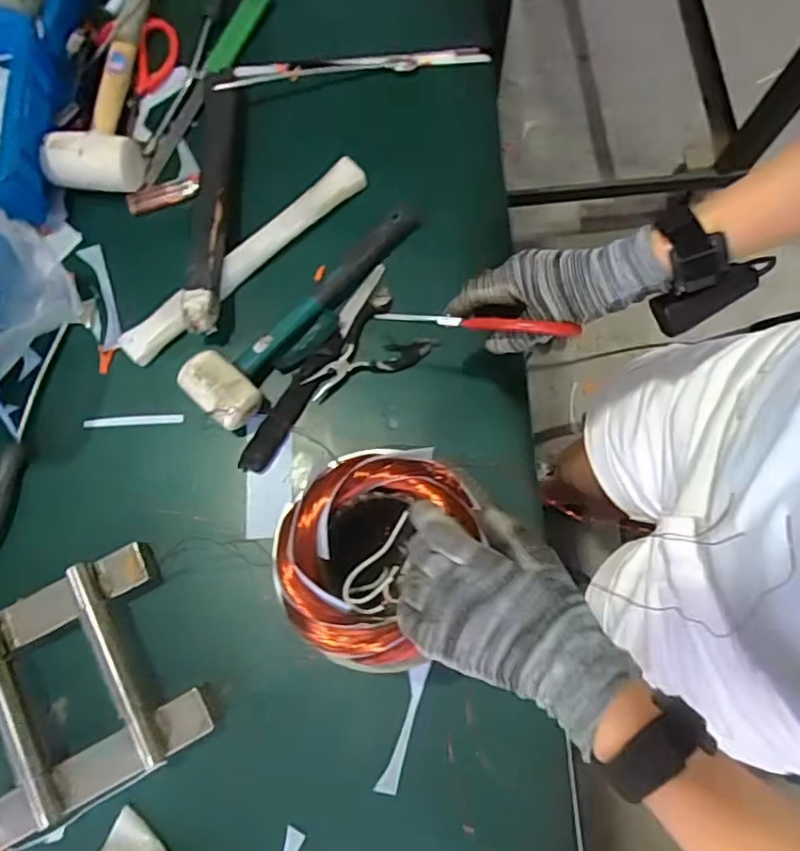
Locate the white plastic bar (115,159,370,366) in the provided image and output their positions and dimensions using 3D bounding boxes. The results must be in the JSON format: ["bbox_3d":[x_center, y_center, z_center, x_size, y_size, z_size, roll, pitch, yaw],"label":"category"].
[{"bbox_3d":[-0.155,-0.169,0.602,0.299,0.029,0.036,-40,79,-7],"label":"white plastic bar"}]

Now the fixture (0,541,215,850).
[{"bbox_3d":[-0.283,0.227,0.515,0.203,0.043,0.182,-28,78,-4],"label":"fixture"}]

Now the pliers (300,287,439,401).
[{"bbox_3d":[-0.037,-0.070,0.596,0.126,0.018,0.081,-42,79,-7],"label":"pliers"}]

